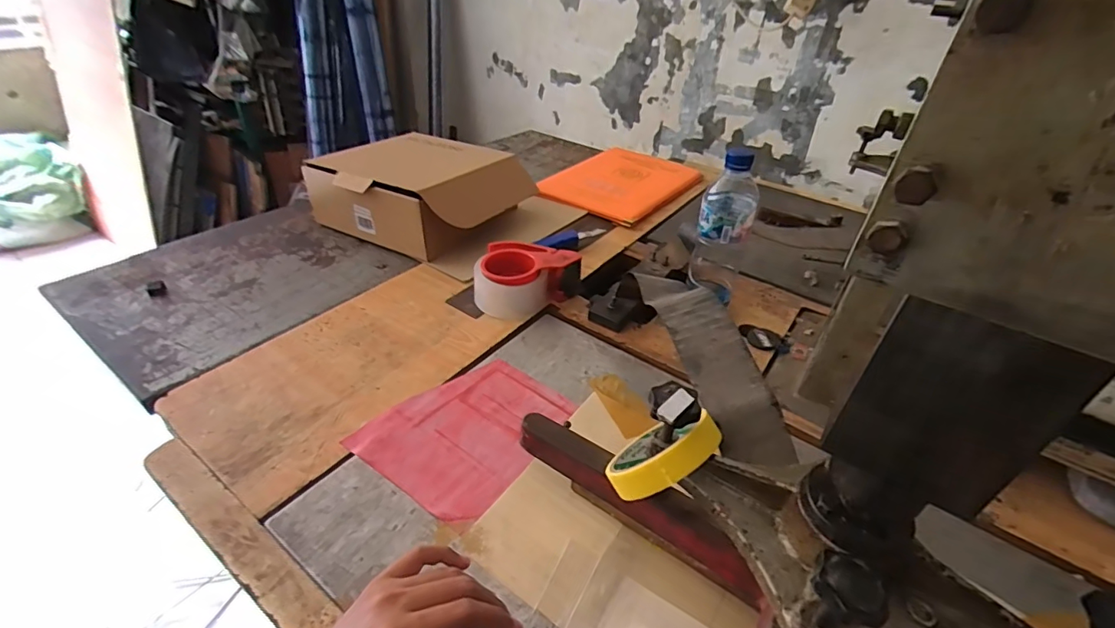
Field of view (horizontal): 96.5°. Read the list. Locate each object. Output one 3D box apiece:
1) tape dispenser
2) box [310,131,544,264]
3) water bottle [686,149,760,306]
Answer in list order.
[{"bbox_3d":[-0.042,-0.047,0.697,0.143,0.068,0.091,5,36,1],"label":"tape dispenser"},{"bbox_3d":[-0.221,-0.218,0.868,0.281,0.123,0.282,25,41,26],"label":"box"},{"bbox_3d":[0.217,-0.105,0.653,0.066,0.206,0.056,15,37,15],"label":"water bottle"}]

